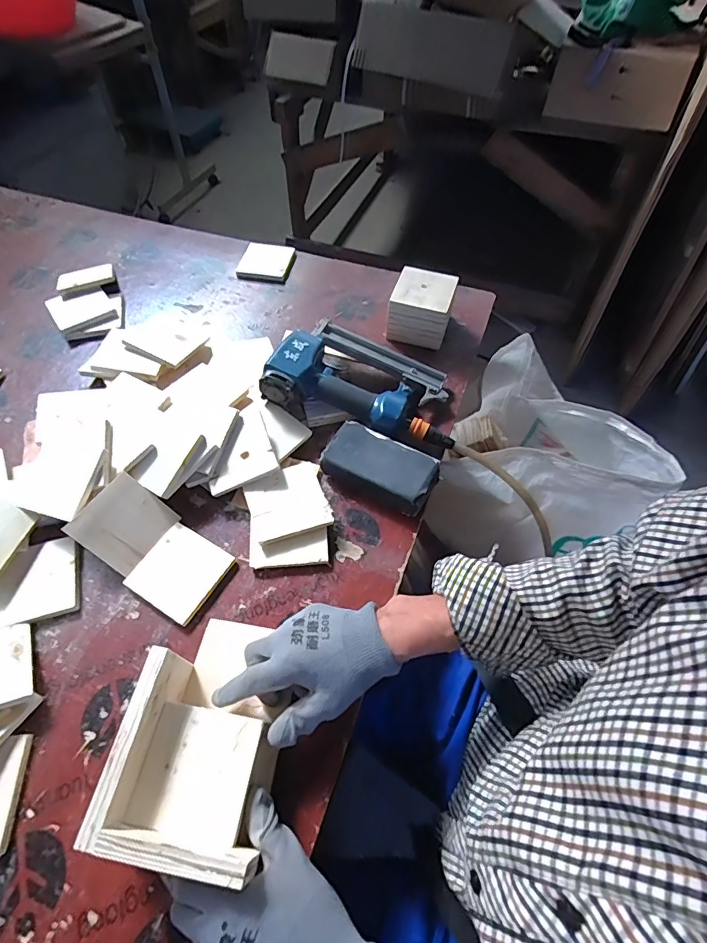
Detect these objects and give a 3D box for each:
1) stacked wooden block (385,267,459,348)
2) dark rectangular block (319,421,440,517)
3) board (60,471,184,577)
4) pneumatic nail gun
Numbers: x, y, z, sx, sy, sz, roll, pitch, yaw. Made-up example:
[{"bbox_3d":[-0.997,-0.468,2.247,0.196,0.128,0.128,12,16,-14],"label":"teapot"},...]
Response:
[{"bbox_3d":[0.108,-0.256,0.724,0.092,0.080,0.086,13,57,9],"label":"stacked wooden block"},{"bbox_3d":[0.033,-0.001,0.589,0.139,0.040,0.086,27,61,17],"label":"dark rectangular block"},{"bbox_3d":[-0.266,0.060,0.536,0.085,0.005,0.089,44,63,-16],"label":"board"},{"bbox_3d":[0.018,-0.133,0.637,0.246,0.080,0.147,13,57,9],"label":"pneumatic nail gun"}]

